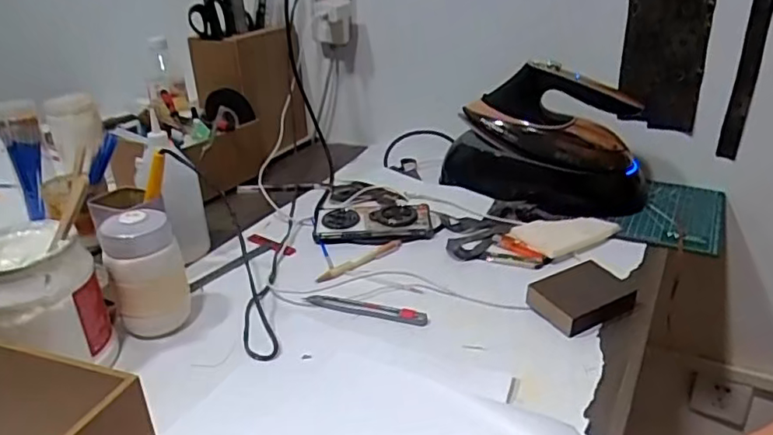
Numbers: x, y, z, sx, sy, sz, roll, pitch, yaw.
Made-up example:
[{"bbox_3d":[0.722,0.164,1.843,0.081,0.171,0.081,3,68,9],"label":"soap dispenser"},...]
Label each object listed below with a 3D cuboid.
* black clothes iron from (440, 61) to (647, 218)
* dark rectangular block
[{"bbox_3d":[0.236,-0.118,0.887,0.298,0.189,0.134,5,26,14],"label":"black clothes iron"},{"bbox_3d":[0.217,0.087,0.650,0.098,0.030,0.072,-15,28,-25],"label":"dark rectangular block"}]

